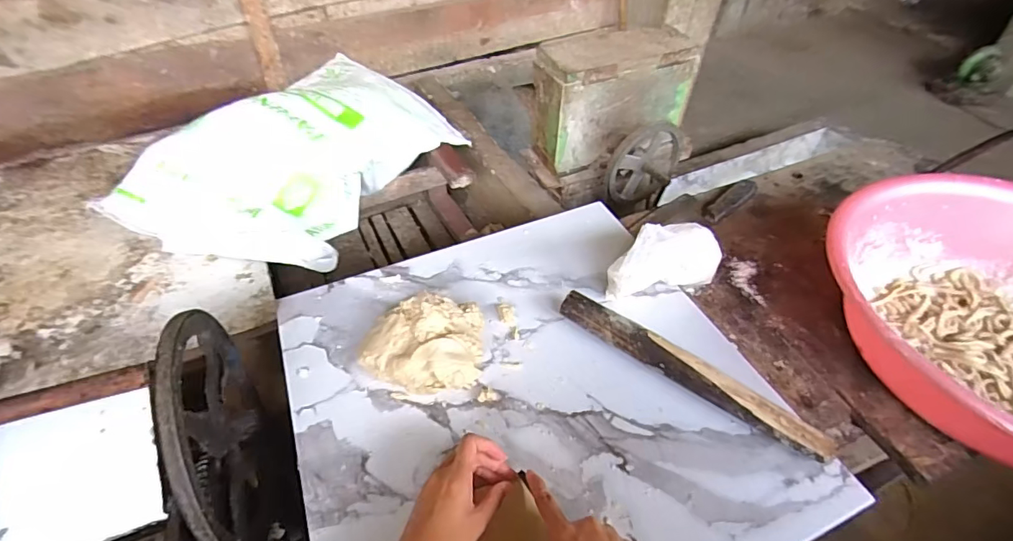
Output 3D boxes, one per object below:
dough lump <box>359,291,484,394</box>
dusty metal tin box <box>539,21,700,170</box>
[{"bbox_3d":[-0.095,0.081,0.548,0.137,0.065,0.103,-4,47,-2],"label":"dough lump"},{"bbox_3d":[0.237,-0.389,1.105,0.339,0.225,0.166,-16,49,-17],"label":"dusty metal tin box"}]

